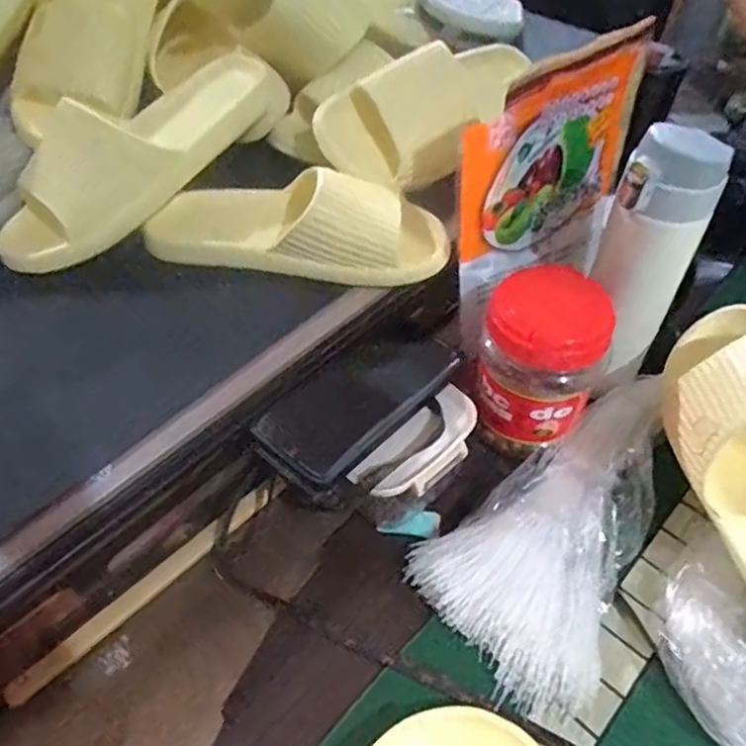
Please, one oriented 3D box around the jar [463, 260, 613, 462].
[{"bbox_3d":[0.120,-0.006,0.485,0.090,0.126,0.073,32,57,24],"label":"jar"}]

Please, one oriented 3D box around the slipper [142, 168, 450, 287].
[{"bbox_3d":[-0.060,-0.128,0.515,0.238,0.064,0.090,4,50,4],"label":"slipper"}]

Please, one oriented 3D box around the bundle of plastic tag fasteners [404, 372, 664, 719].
[{"bbox_3d":[0.155,0.105,0.463,0.254,0.052,0.127,-36,59,-26],"label":"bundle of plastic tag fasteners"}]

